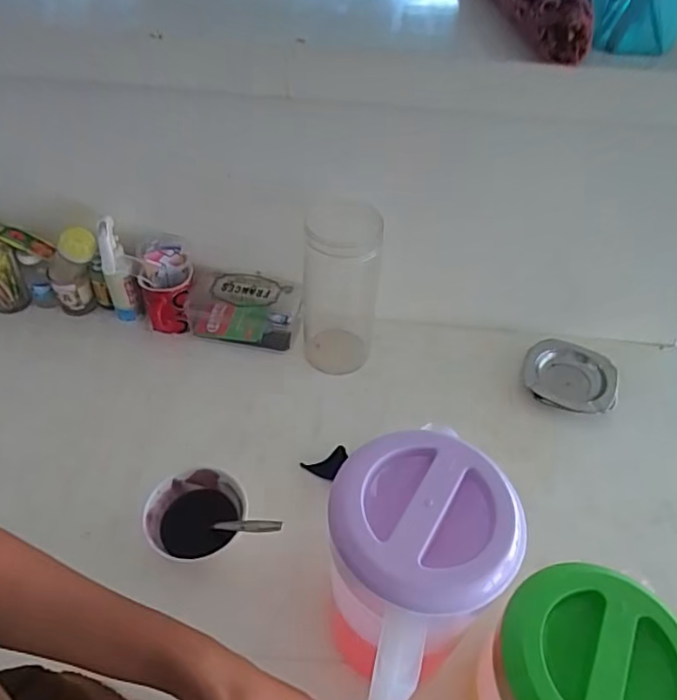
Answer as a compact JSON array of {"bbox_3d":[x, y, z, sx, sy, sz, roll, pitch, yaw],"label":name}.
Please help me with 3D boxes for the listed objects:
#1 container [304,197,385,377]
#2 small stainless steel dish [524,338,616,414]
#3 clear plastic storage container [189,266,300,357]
[{"bbox_3d":[0.003,-0.078,0.723,0.097,0.197,0.107,0,47,-2],"label":"container"},{"bbox_3d":[0.307,0.033,0.754,0.115,0.014,0.111,15,48,12],"label":"small stainless steel dish"},{"bbox_3d":[-0.129,-0.054,0.782,0.147,0.076,0.084,8,47,6],"label":"clear plastic storage container"}]

